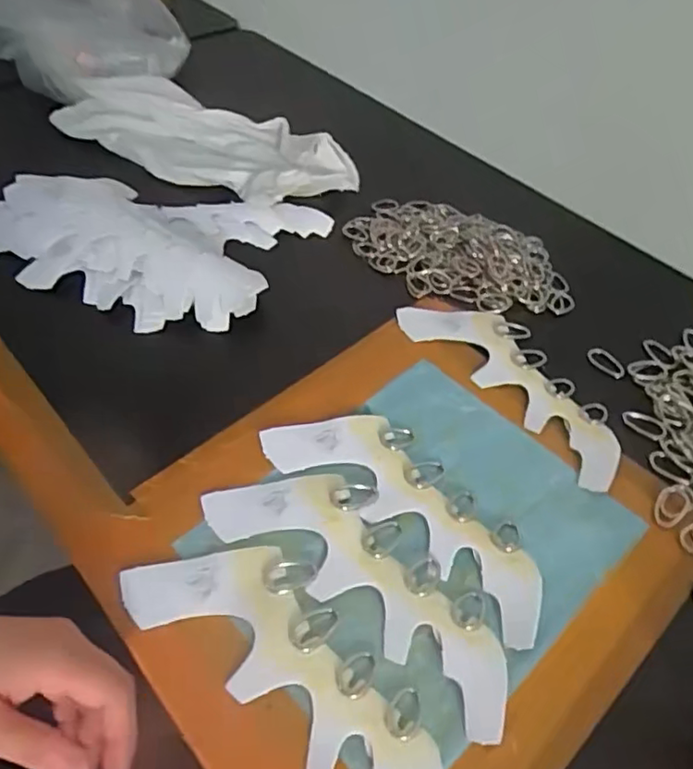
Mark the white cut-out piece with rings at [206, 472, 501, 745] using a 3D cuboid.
[{"bbox_3d":[0.013,0.115,0.391,0.216,0.009,0.081,33,55,21],"label":"white cut-out piece with rings"}]

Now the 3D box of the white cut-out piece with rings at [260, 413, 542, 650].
[{"bbox_3d":[0.045,0.079,0.424,0.215,0.009,0.081,36,56,23],"label":"white cut-out piece with rings"}]

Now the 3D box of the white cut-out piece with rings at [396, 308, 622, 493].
[{"bbox_3d":[0.140,-0.005,0.507,0.087,0.005,0.217,-25,56,-23],"label":"white cut-out piece with rings"}]

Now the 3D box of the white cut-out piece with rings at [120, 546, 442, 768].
[{"bbox_3d":[-0.028,0.158,0.350,0.214,0.004,0.084,33,55,22],"label":"white cut-out piece with rings"}]

